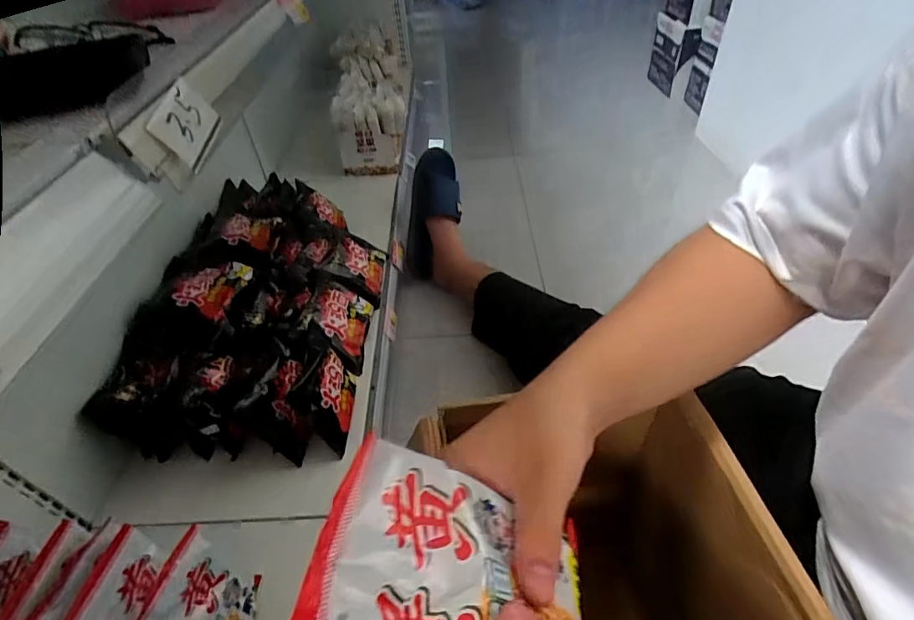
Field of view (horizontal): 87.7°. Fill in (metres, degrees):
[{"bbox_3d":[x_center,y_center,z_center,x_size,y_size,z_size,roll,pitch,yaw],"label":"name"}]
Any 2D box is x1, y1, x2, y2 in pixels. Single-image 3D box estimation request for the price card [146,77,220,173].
[{"bbox_3d":[-0.180,-0.124,0.317,0.004,0.036,0.059,-20,48,23],"label":"price card"}]

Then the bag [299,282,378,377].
[{"bbox_3d":[-0.200,0.021,0.791,0.040,0.120,0.146,-29,41,33],"label":"bag"}]

